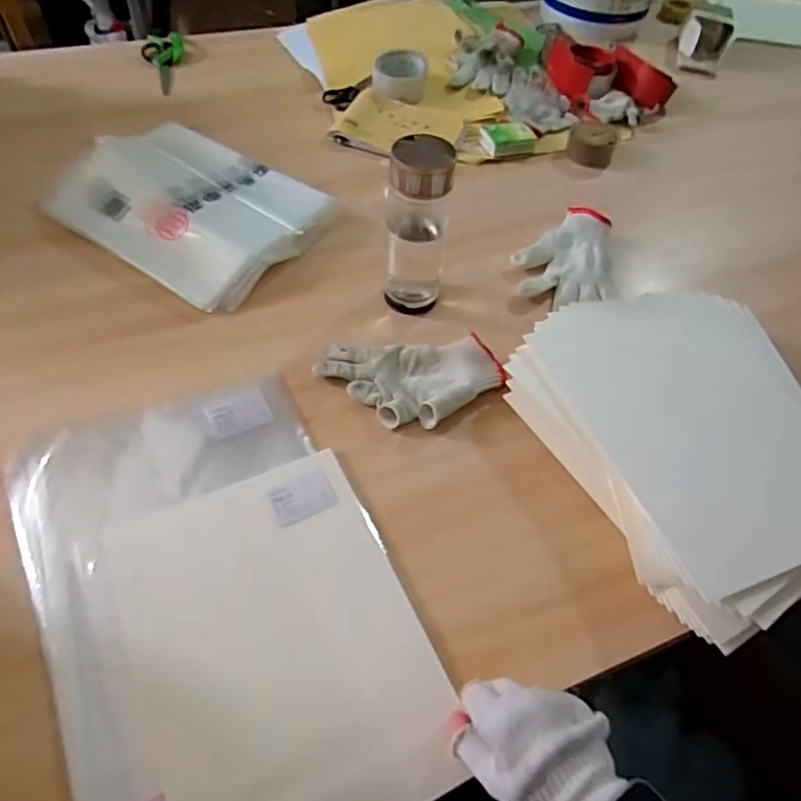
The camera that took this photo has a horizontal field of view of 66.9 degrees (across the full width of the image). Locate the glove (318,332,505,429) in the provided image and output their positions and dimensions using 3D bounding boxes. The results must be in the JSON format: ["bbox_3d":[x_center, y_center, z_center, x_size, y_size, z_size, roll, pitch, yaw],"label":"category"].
[{"bbox_3d":[0.012,-0.021,0.614,0.183,0.026,0.097,2,53,-3],"label":"glove"}]

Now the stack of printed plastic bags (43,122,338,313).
[{"bbox_3d":[-0.260,-0.245,0.751,0.306,0.031,0.225,29,56,16],"label":"stack of printed plastic bags"}]

